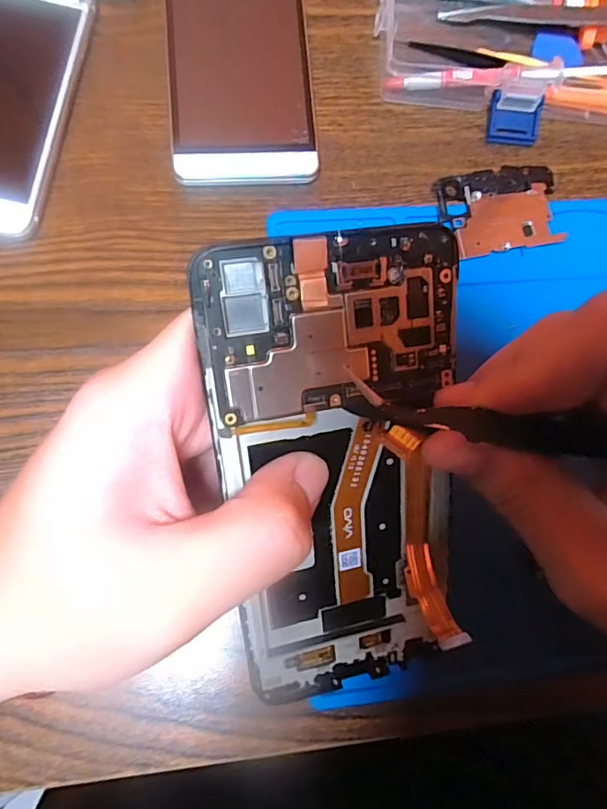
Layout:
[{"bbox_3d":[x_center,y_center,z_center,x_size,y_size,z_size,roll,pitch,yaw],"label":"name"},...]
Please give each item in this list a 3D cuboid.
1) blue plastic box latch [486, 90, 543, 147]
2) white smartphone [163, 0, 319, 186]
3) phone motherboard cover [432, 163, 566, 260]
[{"bbox_3d":[0.112,-0.150,0.268,0.028,0.004,0.023,2,114,-5],"label":"blue plastic box latch"},{"bbox_3d":[-0.033,-0.179,0.259,0.070,0.010,0.141,-4,83,-6],"label":"white smartphone"},{"bbox_3d":[0.102,-0.100,0.262,0.063,0.007,0.043,-14,84,-7],"label":"phone motherboard cover"}]

